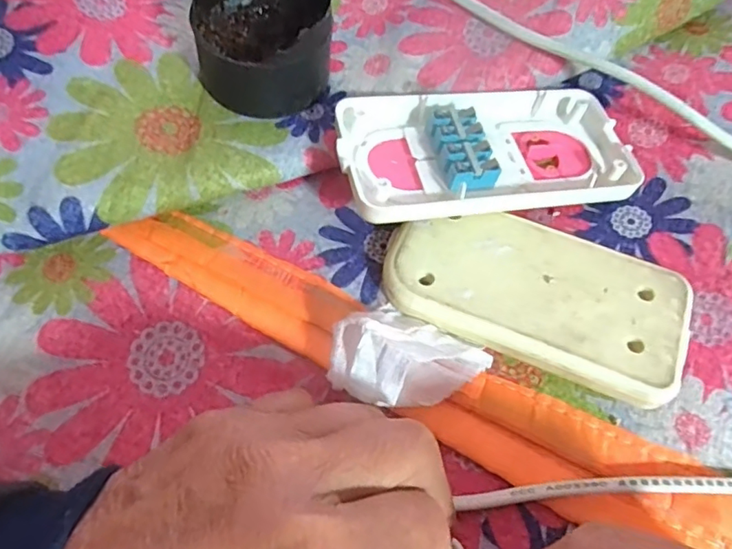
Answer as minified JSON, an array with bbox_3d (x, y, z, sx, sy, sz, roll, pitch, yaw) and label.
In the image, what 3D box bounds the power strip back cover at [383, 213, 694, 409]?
[{"bbox_3d":[0.065,0.008,0.212,0.111,0.017,0.056,20,61,10],"label":"power strip back cover"}]

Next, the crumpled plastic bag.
[{"bbox_3d":[0.015,0.029,0.193,0.052,0.028,0.038,23,62,11],"label":"crumpled plastic bag"}]

